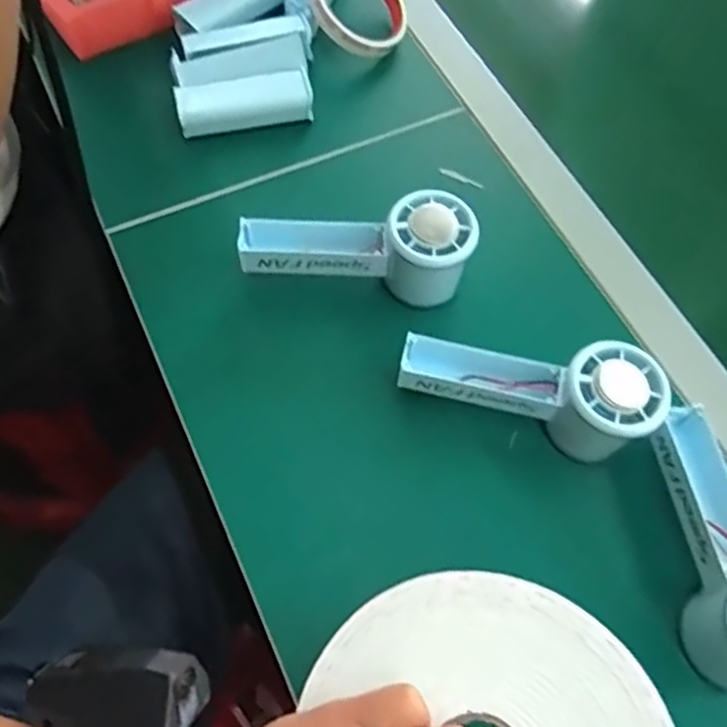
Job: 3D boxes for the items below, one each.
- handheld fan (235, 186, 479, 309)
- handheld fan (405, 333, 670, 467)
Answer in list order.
[{"bbox_3d":[-0.006,-0.078,0.445,0.145,0.070,0.051,8,64,0],"label":"handheld fan"},{"bbox_3d":[0.097,0.014,0.405,0.150,0.067,0.053,16,64,4],"label":"handheld fan"}]

